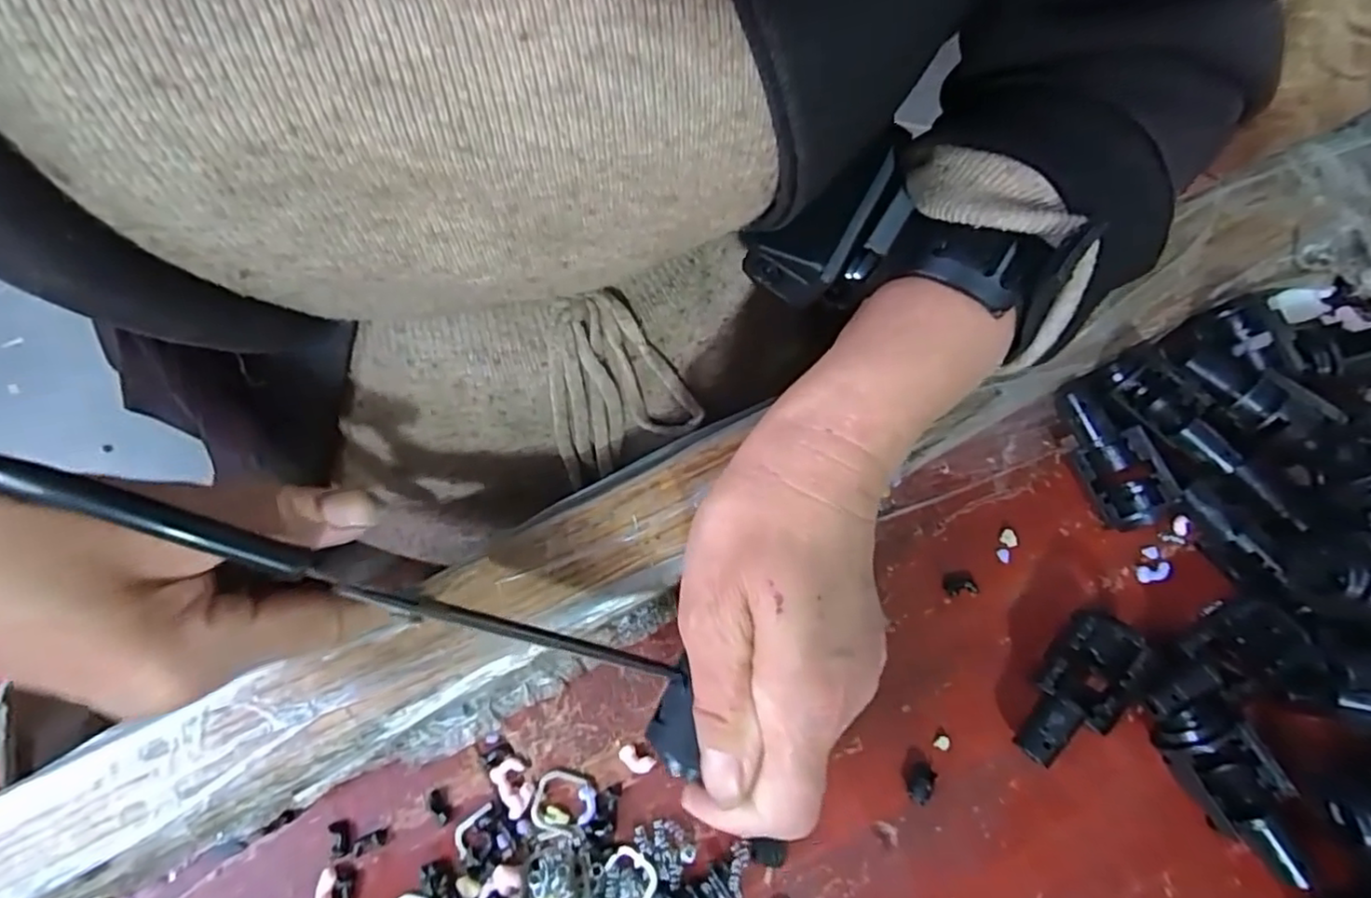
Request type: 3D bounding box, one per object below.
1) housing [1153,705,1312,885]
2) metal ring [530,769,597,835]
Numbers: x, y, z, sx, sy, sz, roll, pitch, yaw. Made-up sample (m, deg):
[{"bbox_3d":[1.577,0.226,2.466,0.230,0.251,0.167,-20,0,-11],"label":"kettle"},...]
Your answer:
[{"bbox_3d":[0.177,0.110,0.212,0.026,0.017,0.054,-28,73,-8],"label":"housing"},{"bbox_3d":[-0.042,0.122,0.221,0.022,0.004,0.020,0,72,1],"label":"metal ring"}]

